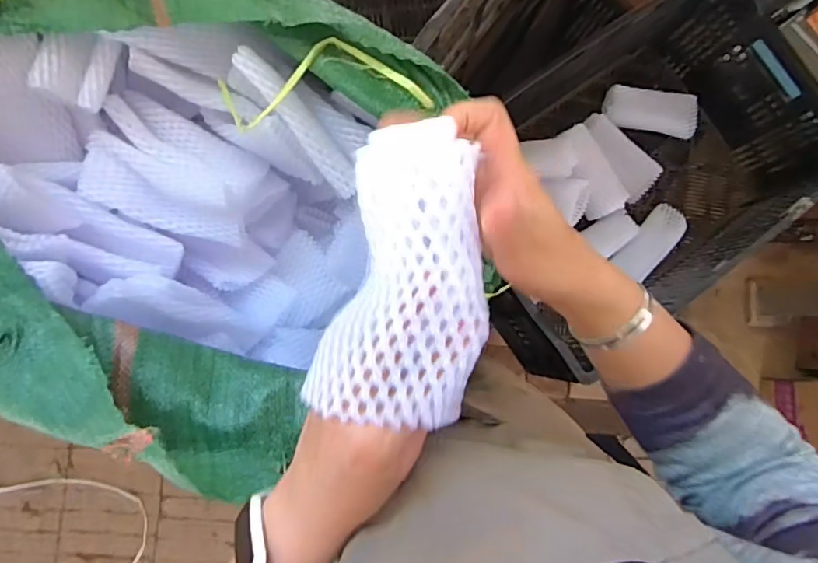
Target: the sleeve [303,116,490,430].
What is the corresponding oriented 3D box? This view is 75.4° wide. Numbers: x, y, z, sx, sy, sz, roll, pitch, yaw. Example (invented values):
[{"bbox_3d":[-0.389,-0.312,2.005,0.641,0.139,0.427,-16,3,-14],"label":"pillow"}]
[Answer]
[{"bbox_3d":[0.000,-0.002,0.268,0.080,0.028,0.142,8,91,-3],"label":"sleeve"}]

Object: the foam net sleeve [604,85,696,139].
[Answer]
[{"bbox_3d":[0.442,-0.312,0.963,0.169,0.044,0.075,11,85,-3],"label":"foam net sleeve"}]

